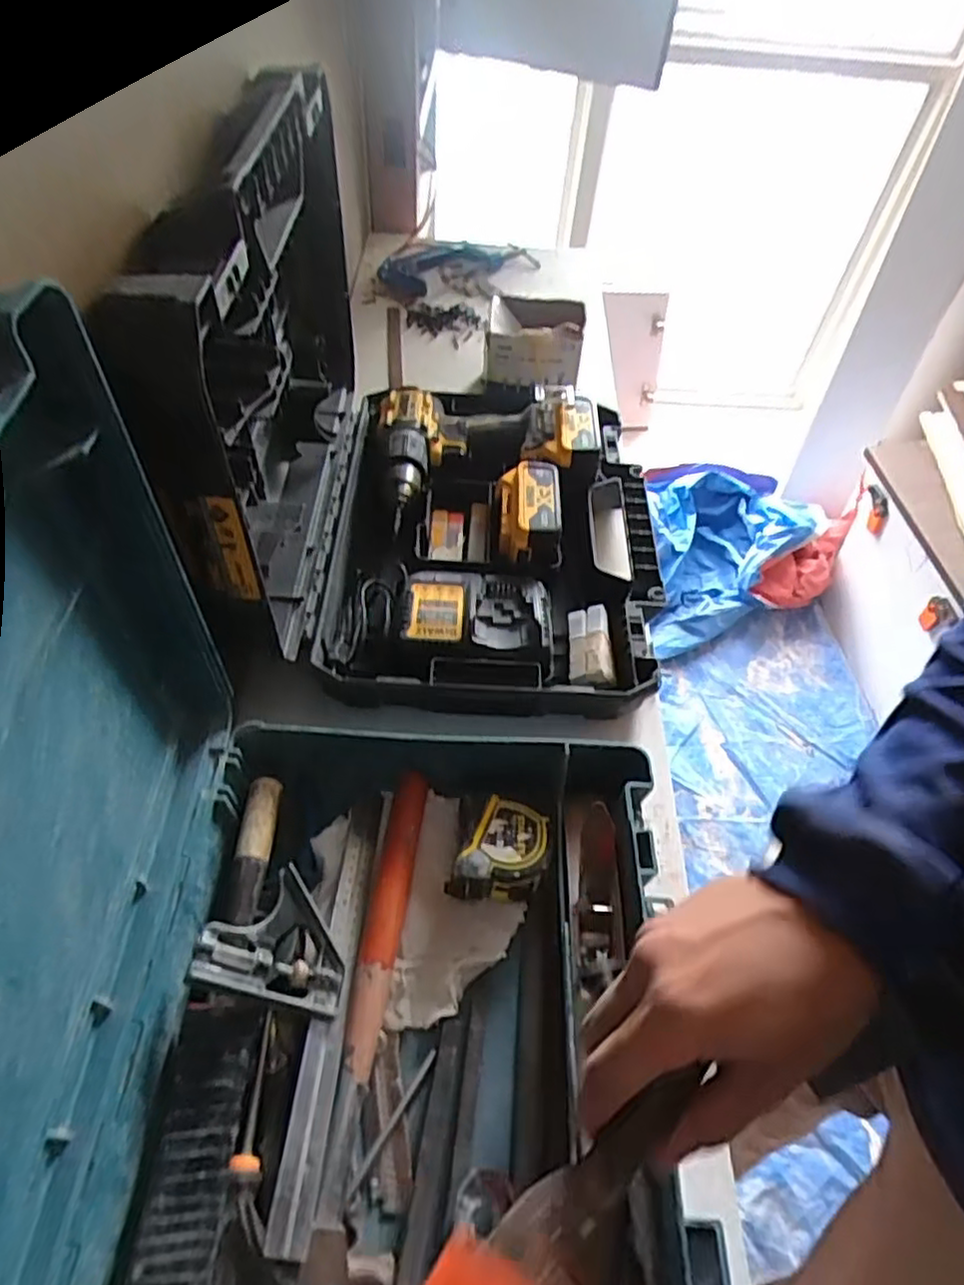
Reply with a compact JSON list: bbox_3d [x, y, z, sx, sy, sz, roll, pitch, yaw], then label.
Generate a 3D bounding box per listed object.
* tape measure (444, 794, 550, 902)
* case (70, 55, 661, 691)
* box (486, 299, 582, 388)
[{"bbox_3d":[0.017,0.167,0.543,0.061,0.036,0.081,20,54,11],"label":"tape measure"},{"bbox_3d":[-0.016,-0.219,0.622,0.391,0.378,0.436,3,52,-2],"label":"case"},{"bbox_3d":[0.069,-0.400,0.920,0.123,0.074,0.098,6,52,0],"label":"box"}]

